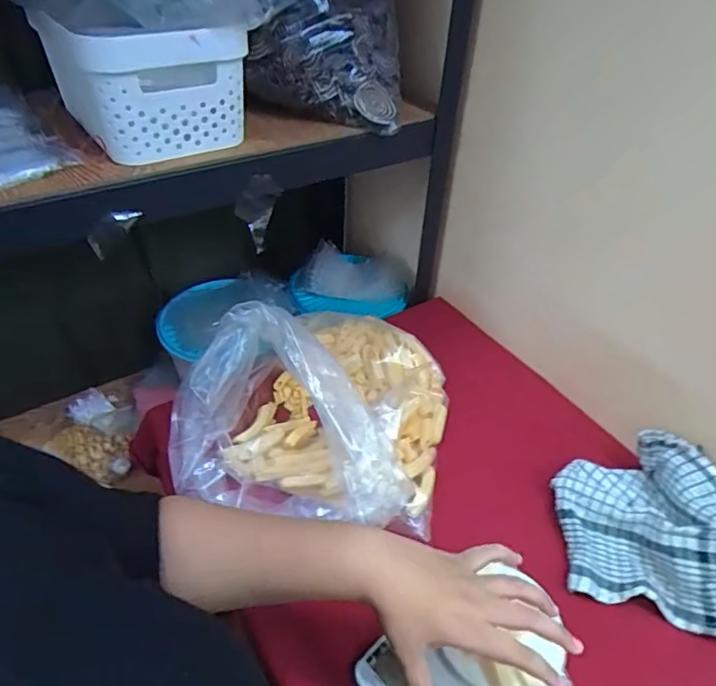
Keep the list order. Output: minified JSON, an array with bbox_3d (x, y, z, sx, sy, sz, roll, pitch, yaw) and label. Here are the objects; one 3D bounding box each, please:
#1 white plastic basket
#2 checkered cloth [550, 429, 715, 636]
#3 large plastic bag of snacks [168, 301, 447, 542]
[{"bbox_3d":[-0.235,-0.289,0.583,0.154,0.121,0.199,-26,49,-28],"label":"white plastic basket"},{"bbox_3d":[0.305,0.188,0.561,0.165,0.076,0.183,3,42,0],"label":"checkered cloth"},{"bbox_3d":[-0.036,0.034,0.639,0.285,0.171,0.305,11,43,9],"label":"large plastic bag of snacks"}]

